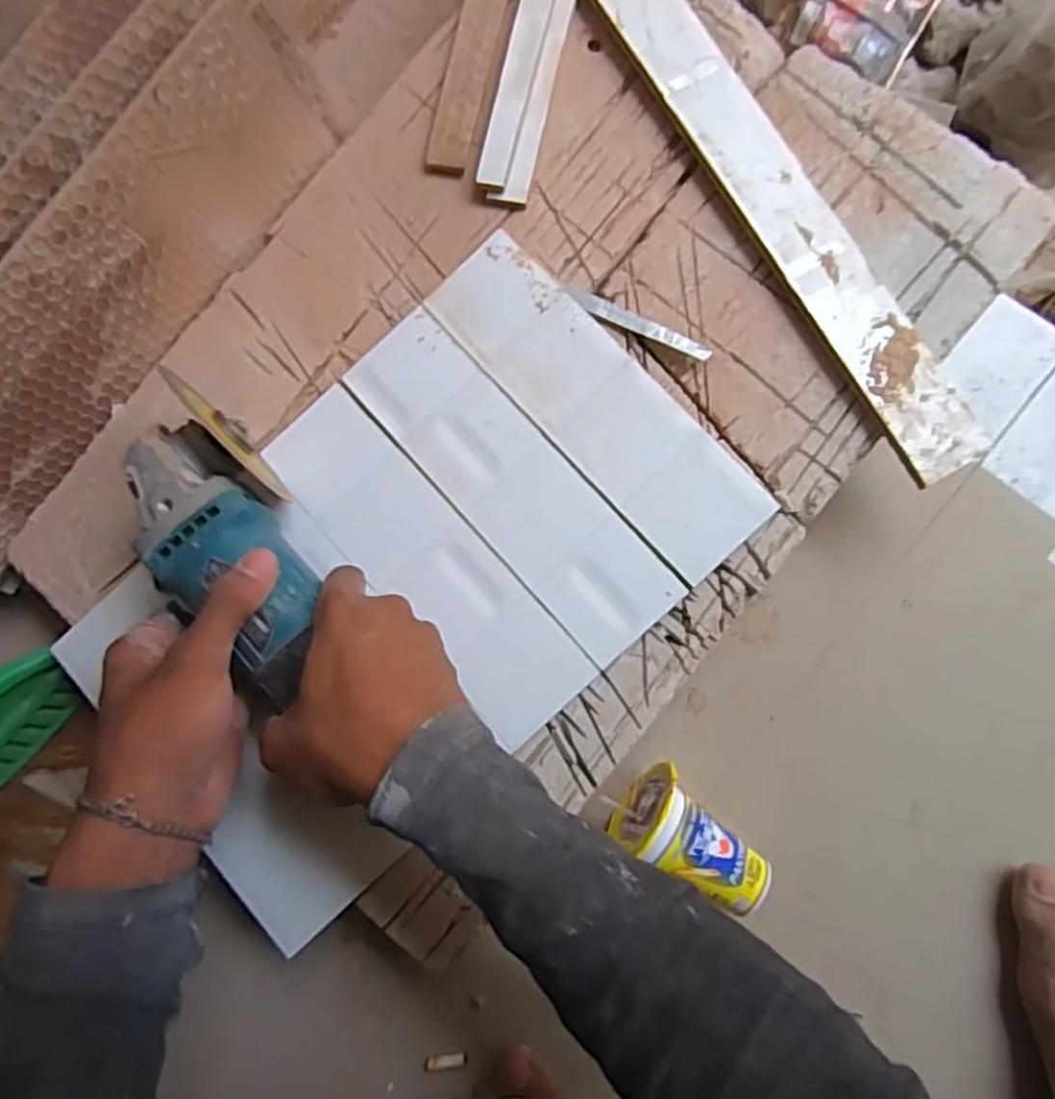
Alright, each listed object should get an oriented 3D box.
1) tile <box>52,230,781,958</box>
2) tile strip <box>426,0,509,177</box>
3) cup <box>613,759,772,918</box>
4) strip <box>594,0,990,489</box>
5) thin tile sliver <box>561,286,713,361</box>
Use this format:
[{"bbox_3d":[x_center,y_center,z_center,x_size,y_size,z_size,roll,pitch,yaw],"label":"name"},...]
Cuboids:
[{"bbox_3d":[-0.077,0.019,0.441,0.391,0.010,0.245,-42,83,1],"label":"tile"},{"bbox_3d":[-0.028,-0.376,0.482,0.033,0.005,0.254,12,87,6],"label":"tile strip"},{"bbox_3d":[0.109,0.190,0.454,0.095,0.076,0.059,36,90,7],"label":"cup"},{"bbox_3d":[0.155,-0.216,0.439,0.048,0.009,0.388,-30,83,3],"label":"strip"},{"bbox_3d":[0.069,-0.143,0.448,0.100,0.008,0.013,27,88,7],"label":"thin tile sliver"}]

